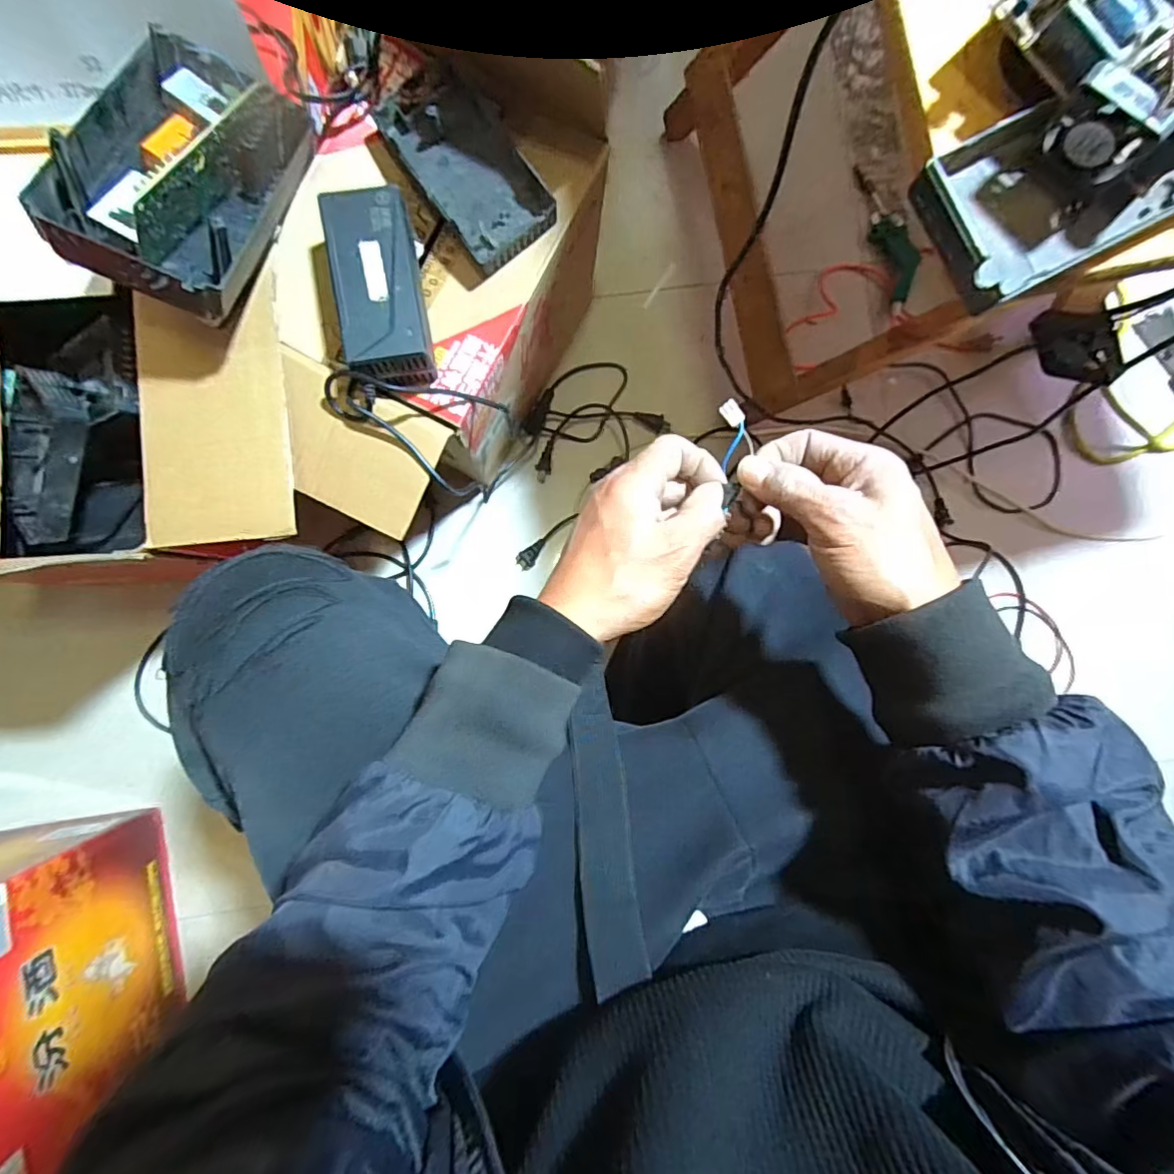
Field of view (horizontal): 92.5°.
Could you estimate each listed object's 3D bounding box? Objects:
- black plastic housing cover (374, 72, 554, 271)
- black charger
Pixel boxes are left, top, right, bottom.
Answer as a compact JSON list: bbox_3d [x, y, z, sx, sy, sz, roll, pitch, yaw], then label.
[{"bbox_3d":[-0.109,-0.389,0.521,0.095,0.032,0.172,-35,90,-2],"label":"black plastic housing cover"},{"bbox_3d":[-0.181,-0.262,0.500,0.068,0.054,0.149,-9,89,-2],"label":"black charger"}]

